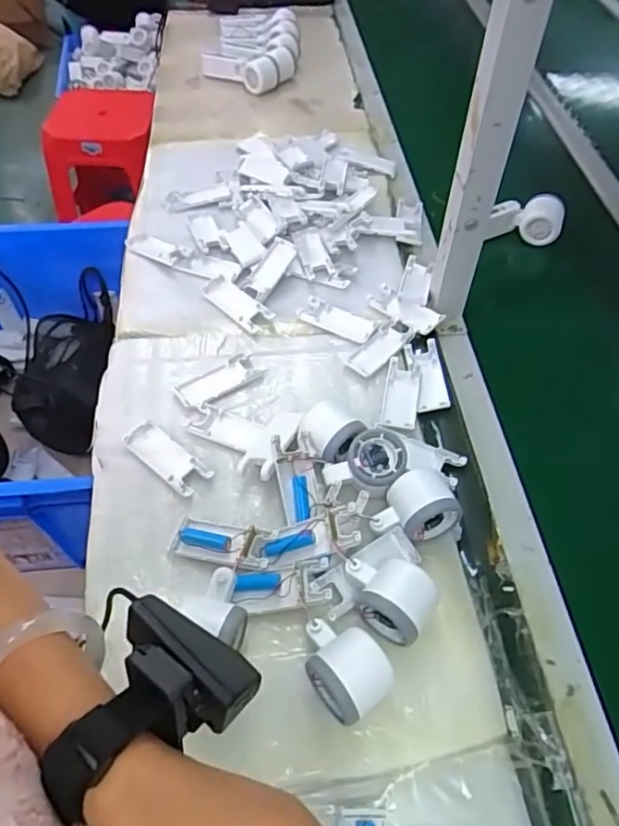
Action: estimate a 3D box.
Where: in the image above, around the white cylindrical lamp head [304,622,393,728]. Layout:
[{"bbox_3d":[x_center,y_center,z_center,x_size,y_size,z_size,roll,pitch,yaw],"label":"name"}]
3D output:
[{"bbox_3d":[0.028,0.208,0.490,0.061,0.051,0.084,-27,58,-22],"label":"white cylindrical lamp head"}]

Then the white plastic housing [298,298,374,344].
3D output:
[{"bbox_3d":[0.036,-0.121,0.769,0.097,0.009,0.045,27,56,17],"label":"white plastic housing"}]

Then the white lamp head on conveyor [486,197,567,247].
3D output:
[{"bbox_3d":[0.332,-0.298,0.897,0.116,0.059,0.052,14,53,7],"label":"white lamp head on conveyor"}]

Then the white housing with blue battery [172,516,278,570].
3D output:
[{"bbox_3d":[-0.084,0.123,0.564,0.098,0.014,0.041,5,51,18],"label":"white housing with blue battery"}]

